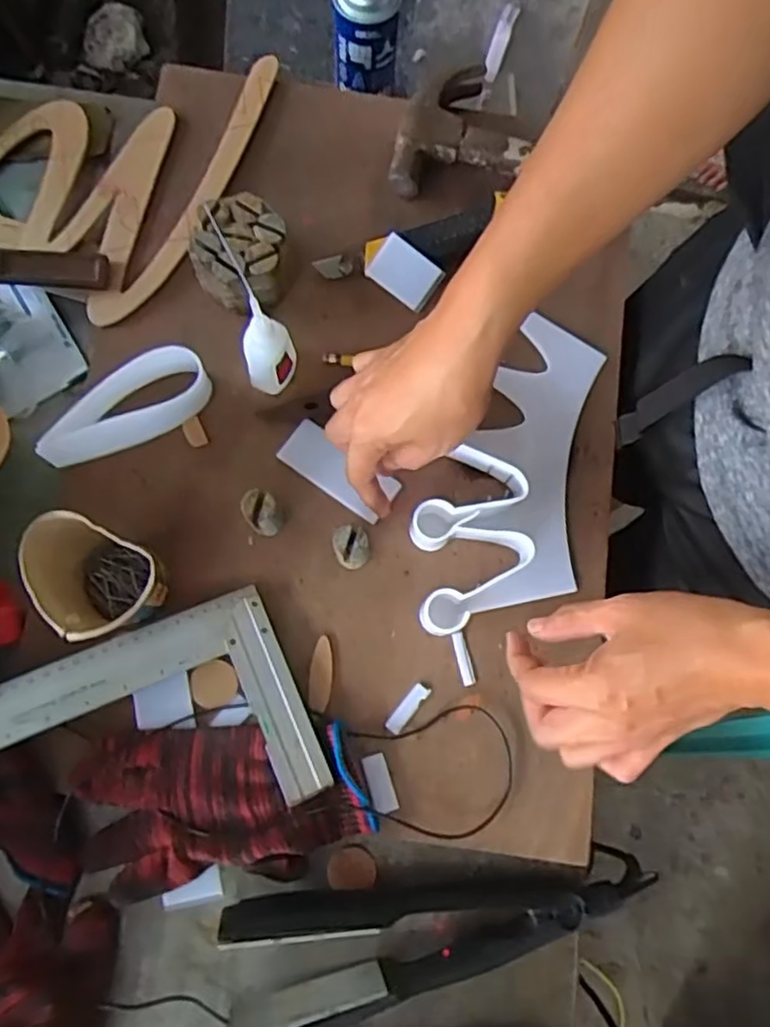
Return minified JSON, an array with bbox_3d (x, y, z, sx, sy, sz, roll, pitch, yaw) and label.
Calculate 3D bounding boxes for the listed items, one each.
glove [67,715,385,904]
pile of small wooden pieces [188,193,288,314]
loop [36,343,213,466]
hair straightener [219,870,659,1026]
[{"bbox_3d":[-0.110,0.200,0.464,0.191,0.022,0.103,-2,78,-5],"label":"glove"},{"bbox_3d":[-0.111,-0.201,0.532,0.072,0.049,0.073,-5,78,-5],"label":"pile of small wooden pieces"},{"bbox_3d":[-0.193,-0.076,0.512,0.131,0.041,0.048,-35,82,-11],"label":"loop"},{"bbox_3d":[0.041,0.269,0.448,0.293,0.043,0.078,-11,78,-7],"label":"hair straightener"}]

